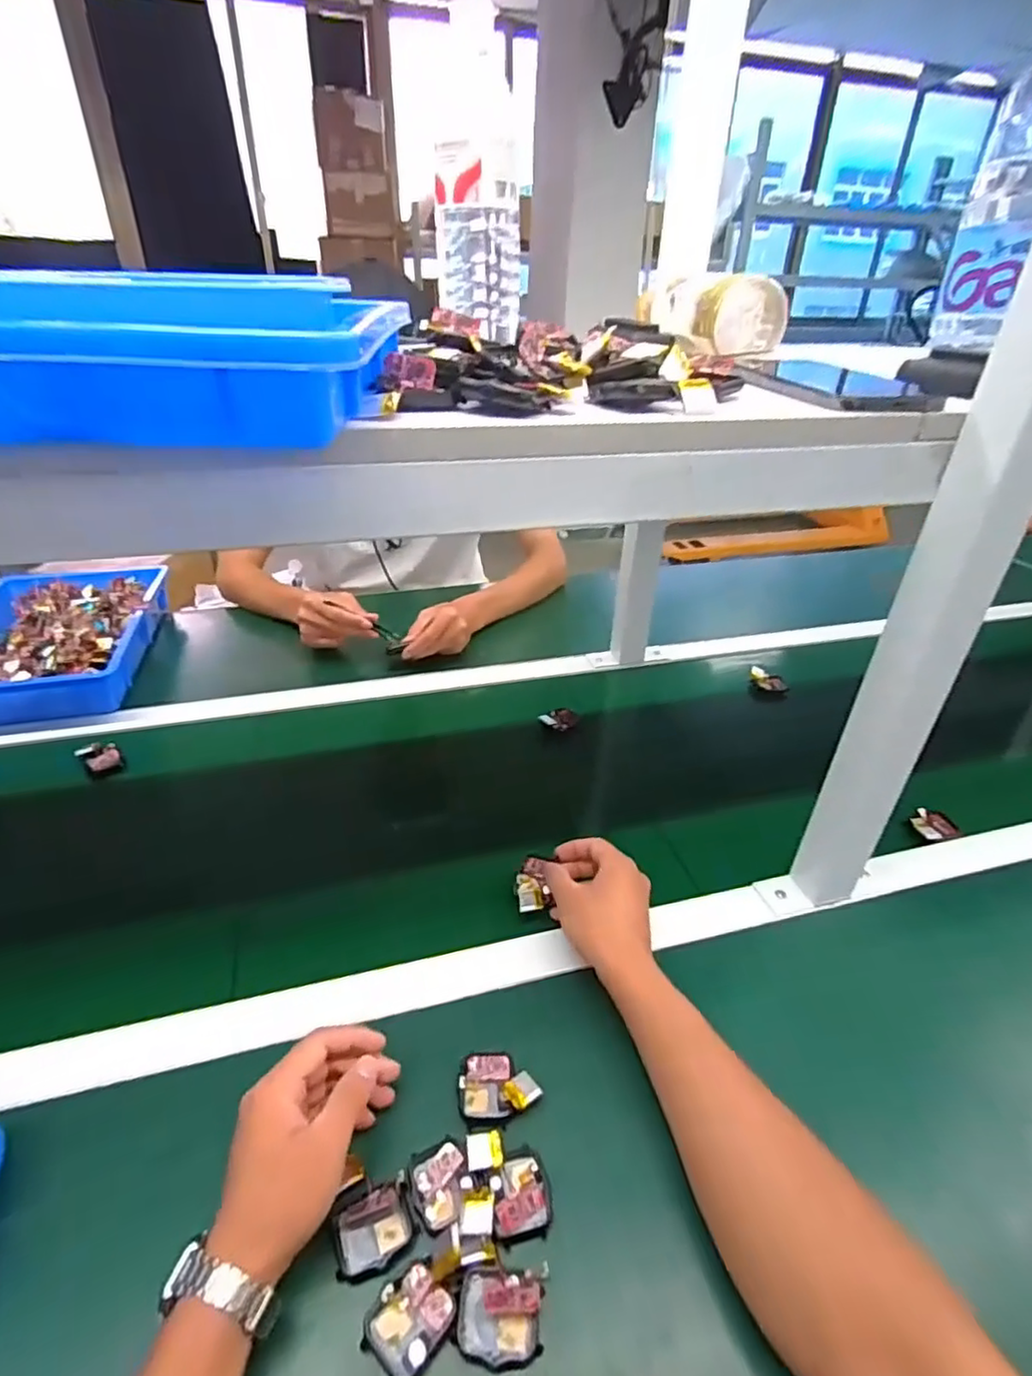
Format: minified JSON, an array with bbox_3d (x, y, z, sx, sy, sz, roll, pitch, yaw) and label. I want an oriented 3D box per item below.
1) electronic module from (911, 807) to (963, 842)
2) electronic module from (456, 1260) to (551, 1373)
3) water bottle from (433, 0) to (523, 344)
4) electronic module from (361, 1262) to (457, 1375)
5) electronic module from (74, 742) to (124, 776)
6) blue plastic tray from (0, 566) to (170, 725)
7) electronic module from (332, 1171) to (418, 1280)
[{"bbox_3d":[0.444,0.145,0.680,0.043,0.009,0.041,-9,35,-17],"label":"electronic module"},{"bbox_3d":[-0.008,0.343,0.350,0.047,0.014,0.038,2,33,0],"label":"electronic module"},{"bbox_3d":[-0.030,-0.400,0.518,0.073,0.209,0.059,0,34,-4],"label":"water bottle"},{"bbox_3d":[-0.059,0.345,0.349,0.039,0.004,0.044,25,40,31],"label":"electronic module"},{"bbox_3d":[-0.478,0.080,0.736,0.036,0.017,0.049,-27,43,-36],"label":"electronic module"},{"bbox_3d":[-0.662,-0.075,0.910,0.260,0.062,0.357,-6,34,-12],"label":"blue plastic tray"},{"bbox_3d":[-0.085,0.321,0.380,0.046,0.011,0.036,-11,36,-19],"label":"electronic module"}]

